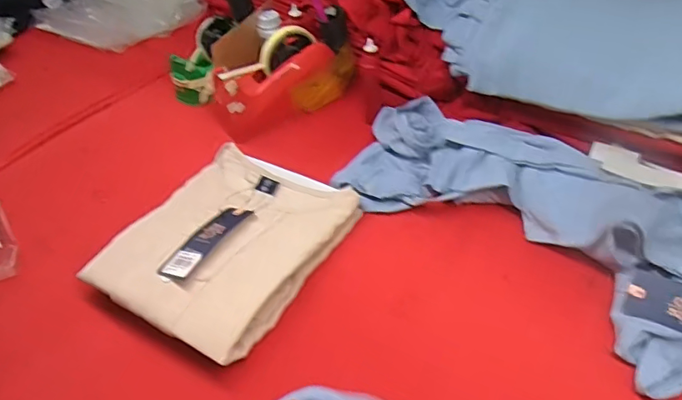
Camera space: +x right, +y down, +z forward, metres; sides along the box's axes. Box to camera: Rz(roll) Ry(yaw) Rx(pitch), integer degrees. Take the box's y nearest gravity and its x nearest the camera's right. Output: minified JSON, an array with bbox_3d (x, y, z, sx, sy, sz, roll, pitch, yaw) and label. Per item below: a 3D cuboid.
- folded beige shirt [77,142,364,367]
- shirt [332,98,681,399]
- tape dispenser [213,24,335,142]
[{"bbox_3d":[-0.131,0.042,0.604,0.213,0.036,0.251,22,48,24],"label":"folded beige shirt"},{"bbox_3d":[0.247,0.010,0.557,0.571,0.077,0.217,29,52,30],"label":"shirt"},{"bbox_3d":[-0.107,-0.181,0.762,0.191,0.080,0.074,-42,55,-11],"label":"tape dispenser"}]

